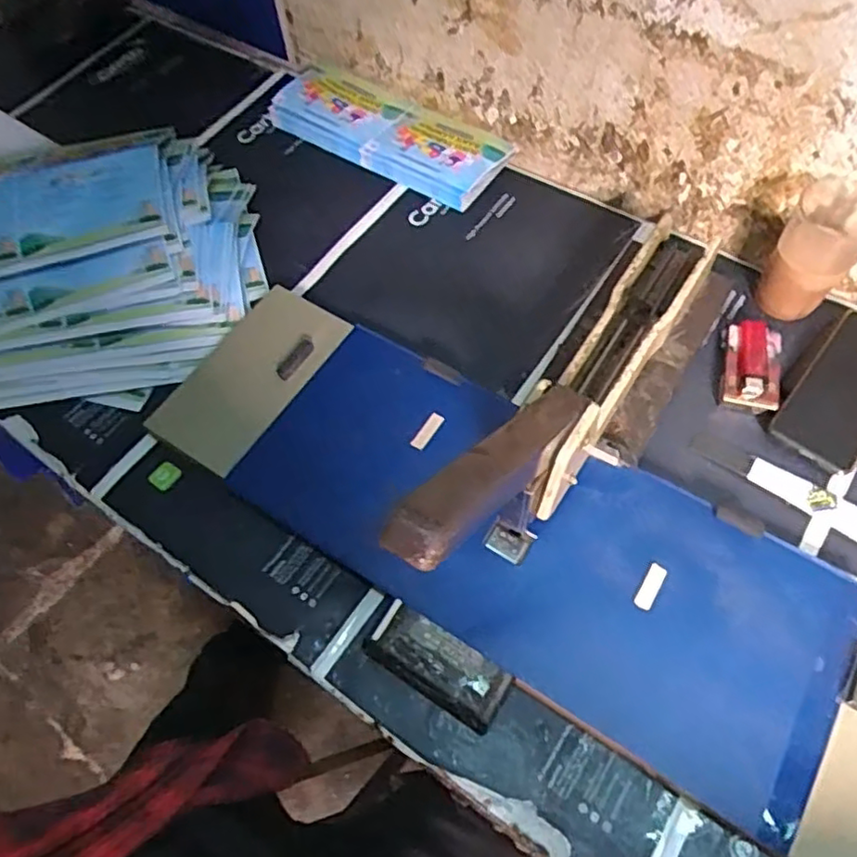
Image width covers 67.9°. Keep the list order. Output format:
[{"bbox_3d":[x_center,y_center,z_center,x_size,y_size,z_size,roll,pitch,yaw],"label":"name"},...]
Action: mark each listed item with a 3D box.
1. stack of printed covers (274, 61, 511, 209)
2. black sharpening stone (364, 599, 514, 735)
[{"bbox_3d":[-0.055,-0.386,0.812,0.327,0.035,0.125,32,68,19],"label":"stack of printed covers"},{"bbox_3d":[0.008,0.187,0.503,0.113,0.021,0.048,29,67,18],"label":"black sharpening stone"}]

